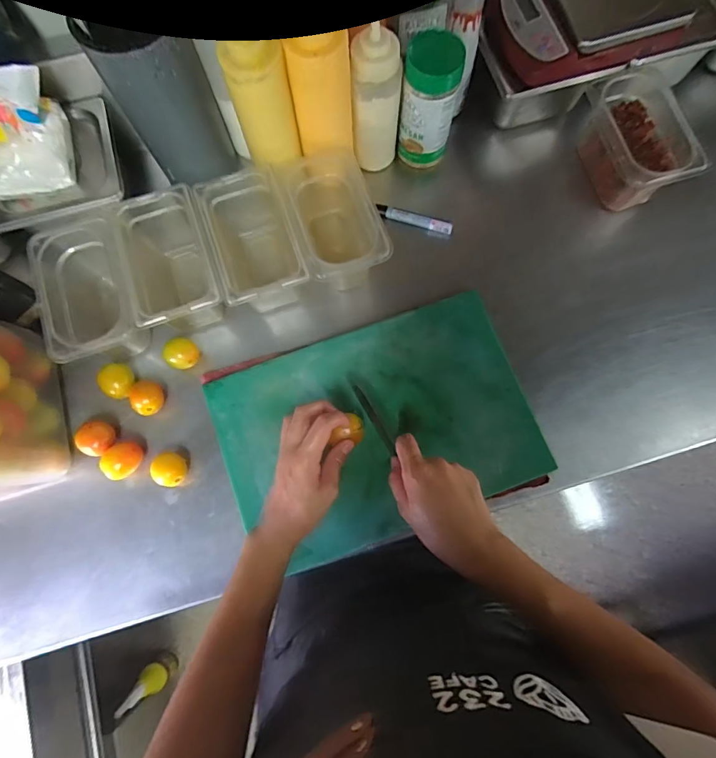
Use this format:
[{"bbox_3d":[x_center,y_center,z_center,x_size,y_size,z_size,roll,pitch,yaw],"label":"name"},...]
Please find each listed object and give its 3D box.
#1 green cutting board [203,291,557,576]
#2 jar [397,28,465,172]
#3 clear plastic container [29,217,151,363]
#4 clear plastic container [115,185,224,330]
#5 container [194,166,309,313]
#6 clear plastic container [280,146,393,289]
[{"bbox_3d":[0.023,0.062,0.547,0.383,0.017,0.258,-21,78,-4],"label":"green cutting board"},{"bbox_3d":[0.095,-0.369,0.584,0.071,0.157,0.062,10,78,3],"label":"jar"},{"bbox_3d":[-0.331,-0.110,0.558,0.111,0.099,0.191,-15,78,-3],"label":"clear plastic container"},{"bbox_3d":[-0.236,-0.151,0.569,0.109,0.105,0.188,-16,78,-3],"label":"clear plastic container"},{"bbox_3d":[-0.133,-0.170,0.582,0.105,0.121,0.173,-18,78,-4],"label":"container"},{"bbox_3d":[-0.033,-0.203,0.586,0.104,0.111,0.173,-19,78,-4],"label":"clear plastic container"}]

